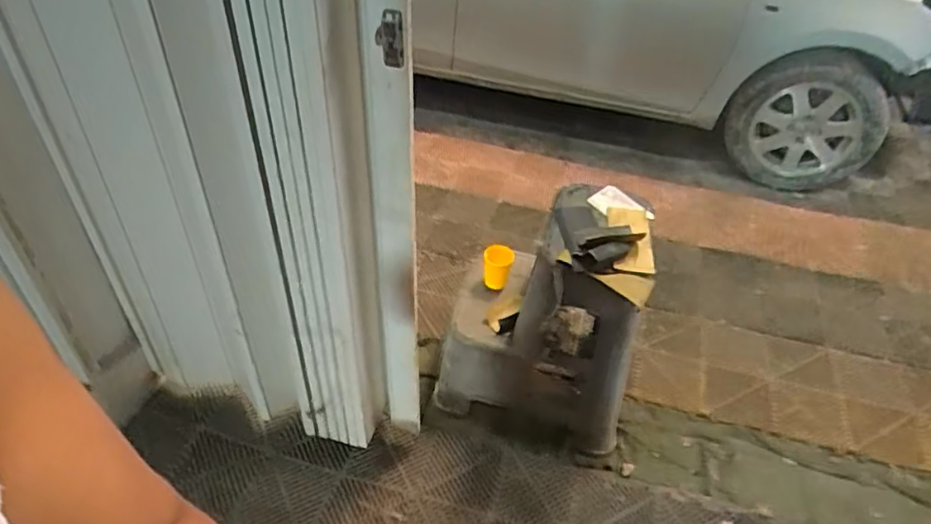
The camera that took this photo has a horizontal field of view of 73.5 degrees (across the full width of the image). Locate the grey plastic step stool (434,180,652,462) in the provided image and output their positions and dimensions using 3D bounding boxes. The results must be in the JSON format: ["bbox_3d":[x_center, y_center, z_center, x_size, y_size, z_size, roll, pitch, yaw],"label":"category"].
[{"bbox_3d":[0.225,0.118,1.668,0.463,0.627,0.425,15,43,11],"label":"grey plastic step stool"}]

